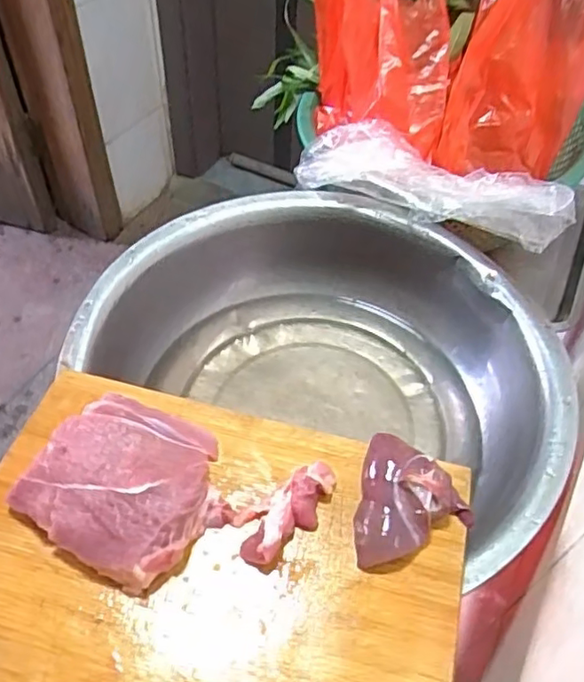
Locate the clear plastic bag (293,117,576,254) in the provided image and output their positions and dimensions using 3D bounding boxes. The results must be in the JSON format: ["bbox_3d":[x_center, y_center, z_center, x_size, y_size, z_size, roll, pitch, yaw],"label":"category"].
[{"bbox_3d":[0.145,-0.168,0.662,0.287,0.068,0.116,25,54,17],"label":"clear plastic bag"}]

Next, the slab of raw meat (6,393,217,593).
[{"bbox_3d":[-0.111,0.089,0.416,0.114,0.038,0.113,22,53,15],"label":"slab of raw meat"}]

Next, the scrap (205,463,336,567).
[{"bbox_3d":[-0.011,0.117,0.414,0.088,0.018,0.054,-9,52,-10],"label":"scrap"}]

